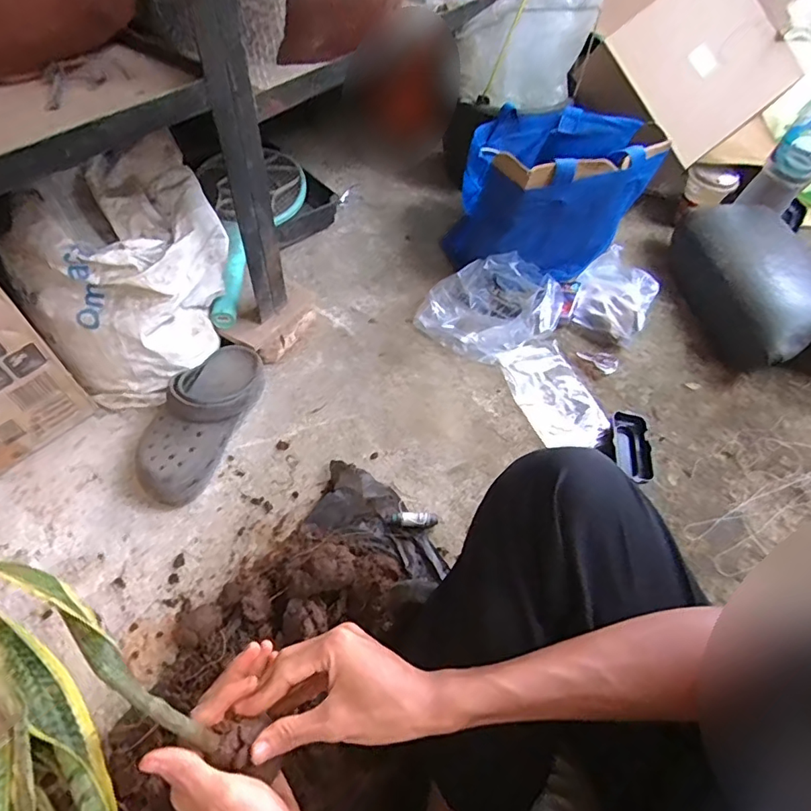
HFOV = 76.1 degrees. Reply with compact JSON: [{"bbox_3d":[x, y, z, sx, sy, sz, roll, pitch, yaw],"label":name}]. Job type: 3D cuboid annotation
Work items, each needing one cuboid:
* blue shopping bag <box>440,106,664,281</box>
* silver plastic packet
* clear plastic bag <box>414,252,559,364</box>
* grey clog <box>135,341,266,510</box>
[{"bbox_3d":[0.214,-0.348,0.872,0.222,0.245,0.236,-28,62,-20],"label":"blue shopping bag"},{"bbox_3d":[0.225,-0.020,0.788,0.115,0.014,0.187,-19,60,-15],"label":"silver plastic packet"},{"bbox_3d":[0.143,-0.160,0.846,0.225,0.071,0.154,-18,59,-15],"label":"clear plastic bag"},{"bbox_3d":[-0.272,0.014,0.690,0.097,0.087,0.241,14,57,5],"label":"grey clog"}]

